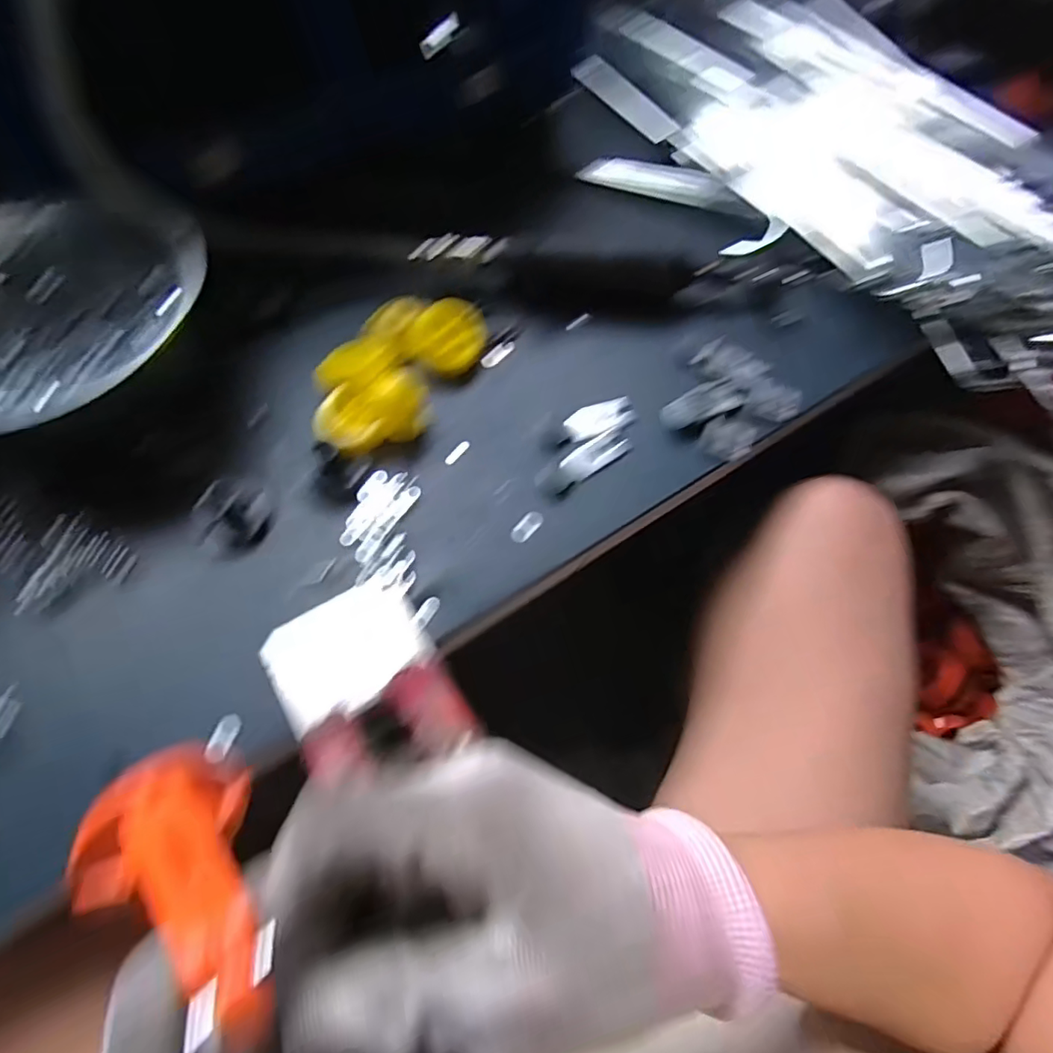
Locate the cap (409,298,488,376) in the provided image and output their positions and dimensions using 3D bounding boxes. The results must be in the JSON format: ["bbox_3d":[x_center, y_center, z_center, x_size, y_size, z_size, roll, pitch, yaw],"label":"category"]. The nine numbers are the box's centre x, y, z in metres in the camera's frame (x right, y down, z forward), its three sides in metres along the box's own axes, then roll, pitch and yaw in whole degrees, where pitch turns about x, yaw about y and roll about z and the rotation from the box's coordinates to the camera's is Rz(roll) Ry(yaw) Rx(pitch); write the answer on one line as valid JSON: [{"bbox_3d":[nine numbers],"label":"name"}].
[{"bbox_3d":[-0.055,-0.136,0.404,0.046,0.020,0.058,27,67,10],"label":"cap"}]

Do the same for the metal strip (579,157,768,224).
[{"bbox_3d":[0.129,-0.301,0.493,0.166,0.007,0.032,26,85,18],"label":"metal strip"}]

